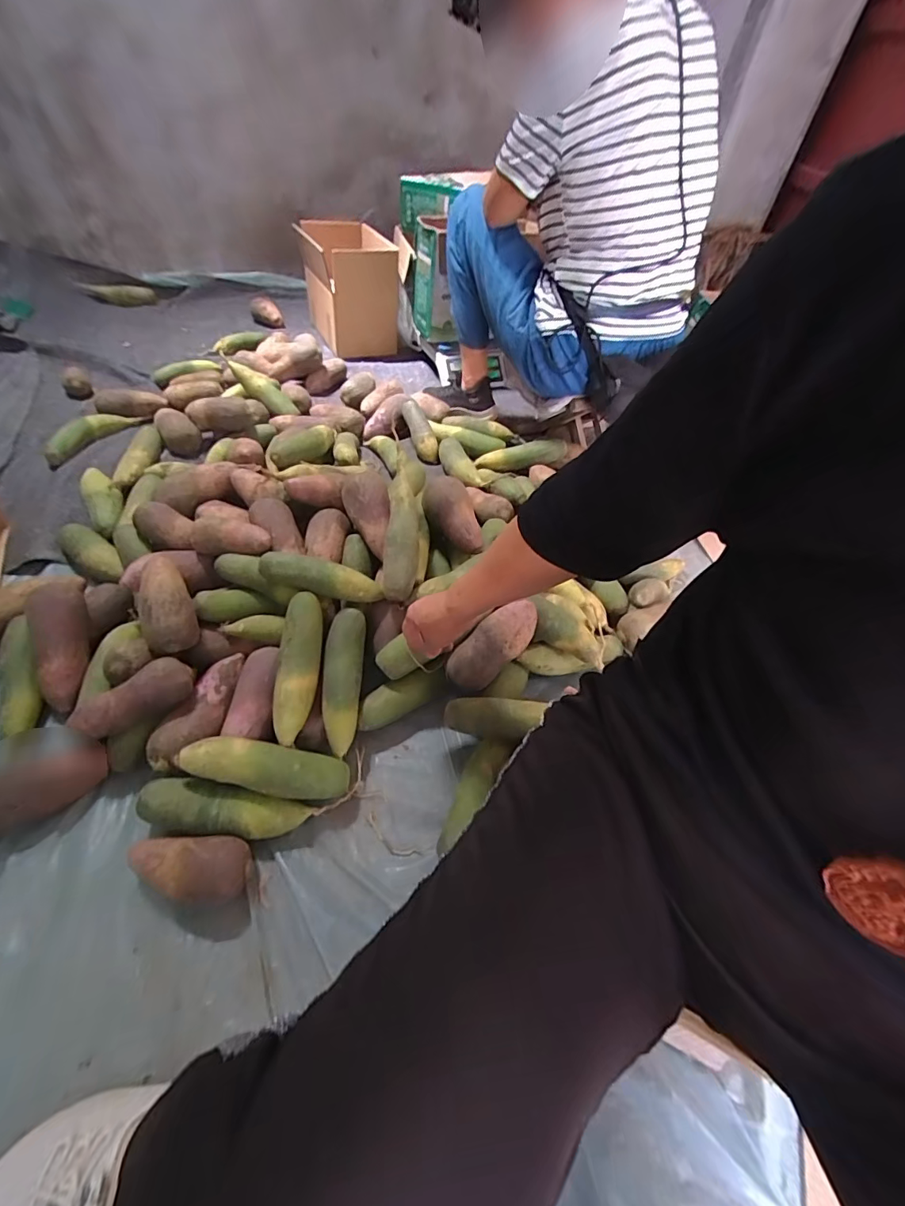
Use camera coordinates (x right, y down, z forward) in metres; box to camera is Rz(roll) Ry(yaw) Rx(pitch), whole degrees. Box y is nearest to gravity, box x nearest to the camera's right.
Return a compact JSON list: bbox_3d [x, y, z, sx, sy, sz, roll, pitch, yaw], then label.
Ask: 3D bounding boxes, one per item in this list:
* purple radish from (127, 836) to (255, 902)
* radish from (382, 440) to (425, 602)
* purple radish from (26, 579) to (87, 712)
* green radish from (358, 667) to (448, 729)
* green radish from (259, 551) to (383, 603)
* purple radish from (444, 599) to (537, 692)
[{"bbox_3d":[-0.299,0.301,0.531,0.131,0.068,0.067,3,48,-4],"label":"purple radish"},{"bbox_3d":[-0.075,-0.116,0.729,0.057,0.055,0.224,2,72,-3],"label":"radish"},{"bbox_3d":[-0.552,0.061,0.663,0.049,0.059,0.181,0,92,-4],"label":"purple radish"},{"bbox_3d":[-0.075,0.134,0.690,0.140,0.040,0.049,-17,52,-21],"label":"green radish"},{"bbox_3d":[-0.194,-0.036,0.703,0.178,0.059,0.046,8,48,0],"label":"green radish"},{"bbox_3d":[0.057,0.064,0.669,0.161,0.055,0.051,-45,59,8],"label":"purple radish"}]

